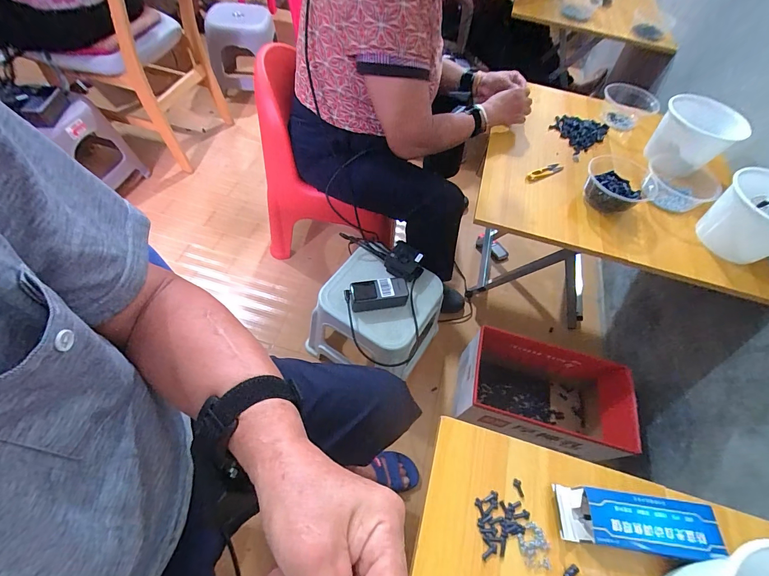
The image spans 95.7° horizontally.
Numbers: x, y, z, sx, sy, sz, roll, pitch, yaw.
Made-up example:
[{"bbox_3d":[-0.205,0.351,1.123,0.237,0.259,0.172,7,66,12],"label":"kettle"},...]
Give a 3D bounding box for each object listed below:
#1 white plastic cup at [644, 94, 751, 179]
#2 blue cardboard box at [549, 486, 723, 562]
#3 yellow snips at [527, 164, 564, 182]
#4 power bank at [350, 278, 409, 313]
[{"bbox_3d":[0.655,-0.316,0.759,0.149,0.130,0.152,3,58,-5],"label":"white plastic cup"},{"bbox_3d":[0.292,0.271,0.402,0.174,0.031,0.057,10,58,-1],"label":"blue cardboard box"},{"bbox_3d":[0.363,-0.263,0.788,0.098,0.008,0.026,-22,63,-19],"label":"yellow snips"},{"bbox_3d":[-0.013,0.013,0.816,0.132,0.042,0.060,-7,59,-11],"label":"power bank"}]

